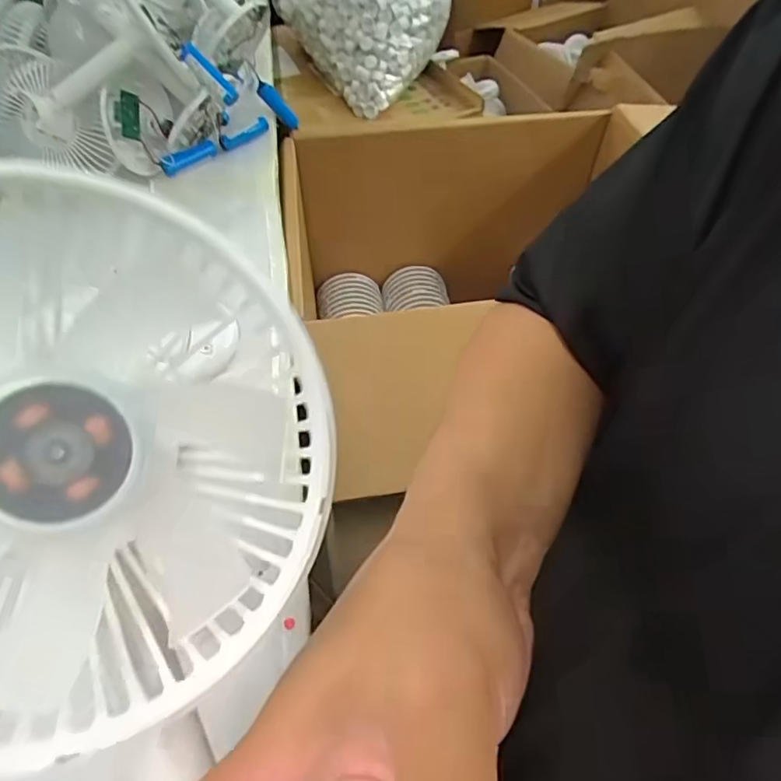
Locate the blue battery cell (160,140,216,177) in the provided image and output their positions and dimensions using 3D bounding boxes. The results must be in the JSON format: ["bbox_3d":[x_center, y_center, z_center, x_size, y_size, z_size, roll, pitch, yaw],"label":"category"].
[{"bbox_3d":[-0.239,-0.276,0.679,0.067,0.019,0.017,-33,58,-24],"label":"blue battery cell"}]

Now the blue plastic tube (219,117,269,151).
[{"bbox_3d":[-0.177,-0.315,0.707,0.014,0.016,0.070,31,57,23],"label":"blue plastic tube"}]

